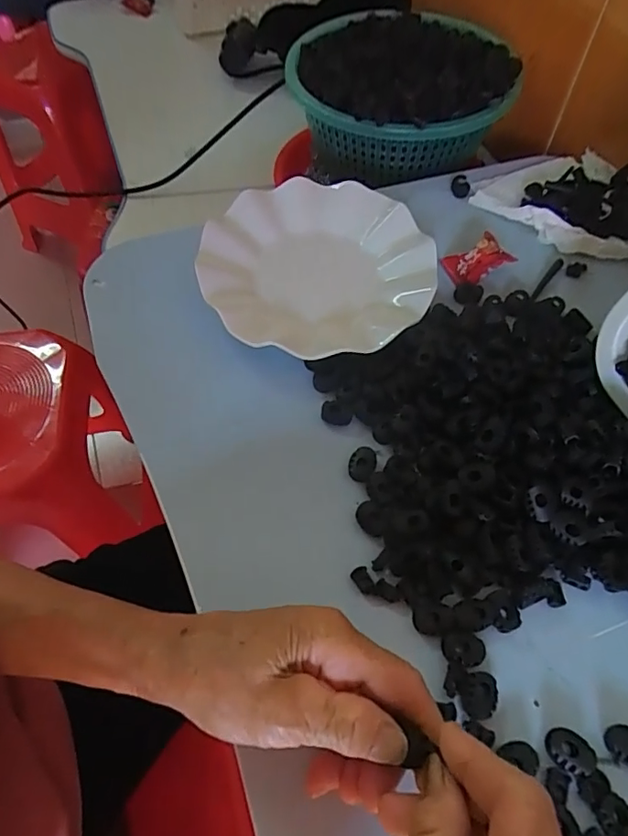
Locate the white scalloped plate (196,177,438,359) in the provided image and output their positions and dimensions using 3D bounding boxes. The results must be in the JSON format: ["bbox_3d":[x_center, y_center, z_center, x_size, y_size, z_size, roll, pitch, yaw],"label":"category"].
[{"bbox_3d":[0.001,-0.116,0.415,0.180,0.043,0.187,0,58,0],"label":"white scalloped plate"}]

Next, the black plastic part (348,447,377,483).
[{"bbox_3d":[0.032,0.029,0.331,0.016,0.010,0.023,14,59,8],"label":"black plastic part"}]

